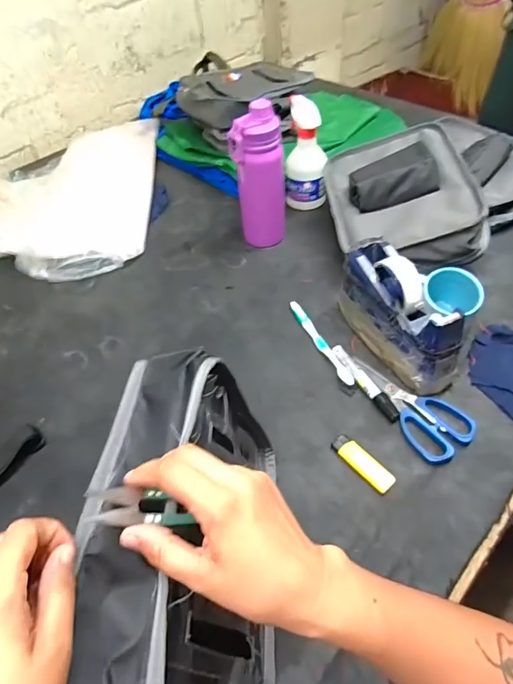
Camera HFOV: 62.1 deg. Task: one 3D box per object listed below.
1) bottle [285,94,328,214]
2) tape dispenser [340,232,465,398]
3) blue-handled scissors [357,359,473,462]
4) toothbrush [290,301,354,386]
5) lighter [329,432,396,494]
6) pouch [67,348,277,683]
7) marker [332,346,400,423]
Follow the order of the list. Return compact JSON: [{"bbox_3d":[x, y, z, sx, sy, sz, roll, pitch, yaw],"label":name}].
[{"bbox_3d":[0.097,-0.347,0.802,0.073,0.180,0.067,6,51,10],"label":"bottle"},{"bbox_3d":[0.191,-0.039,0.582,0.076,0.115,0.203,-18,51,-10],"label":"tape dispenser"},{"bbox_3d":[0.202,0.075,0.557,0.083,0.009,0.167,-25,52,-15],"label":"blue-handled scissors"},{"bbox_3d":[0.092,-0.004,0.626,0.016,0.013,0.178,-20,51,-12],"label":"toothbrush"},{"bbox_3d":[0.125,0.143,0.508,0.026,0.014,0.083,-37,56,-24],"label":"lighter"},{"bbox_3d":[-0.058,0.169,0.365,0.111,0.209,0.275,-9,50,-2],"label":"pouch"},{"bbox_3d":[0.145,0.053,0.579,0.019,0.012,0.135,-26,53,-16],"label":"marker"}]

